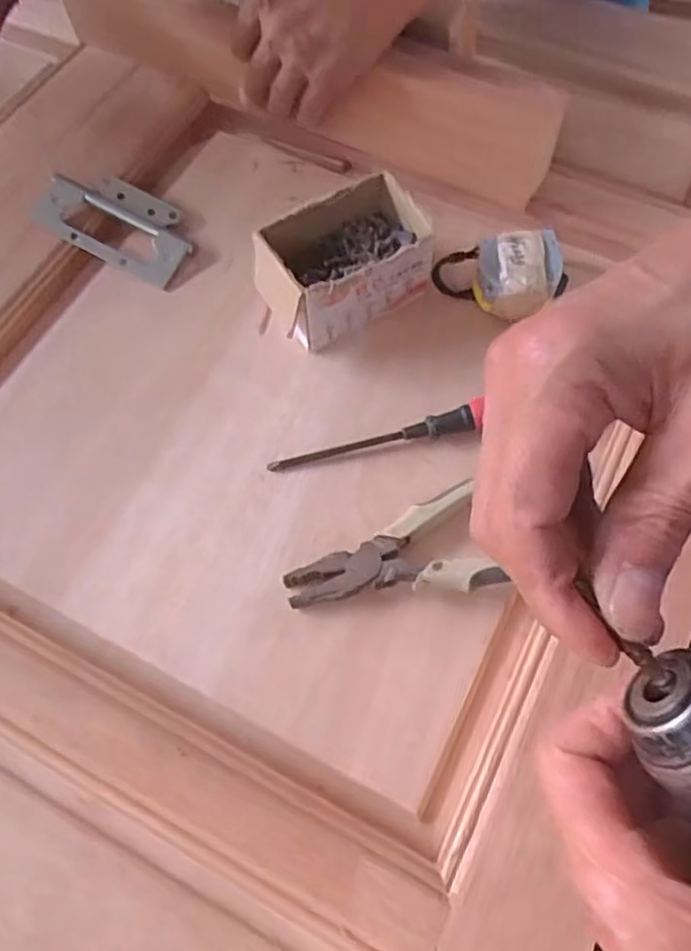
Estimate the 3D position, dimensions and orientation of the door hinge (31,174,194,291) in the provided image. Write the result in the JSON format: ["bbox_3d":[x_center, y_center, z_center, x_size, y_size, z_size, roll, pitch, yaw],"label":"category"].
[{"bbox_3d":[-0.177,-0.205,0.556,0.118,0.022,0.074,25,68,11],"label":"door hinge"}]

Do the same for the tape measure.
[{"bbox_3d":[0.115,-0.148,0.522,0.089,0.045,0.058,-4,65,-1],"label":"tape measure"}]

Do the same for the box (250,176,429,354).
[{"bbox_3d":[-0.003,-0.153,0.510,0.122,0.069,0.077,-30,69,-13],"label":"box"}]

